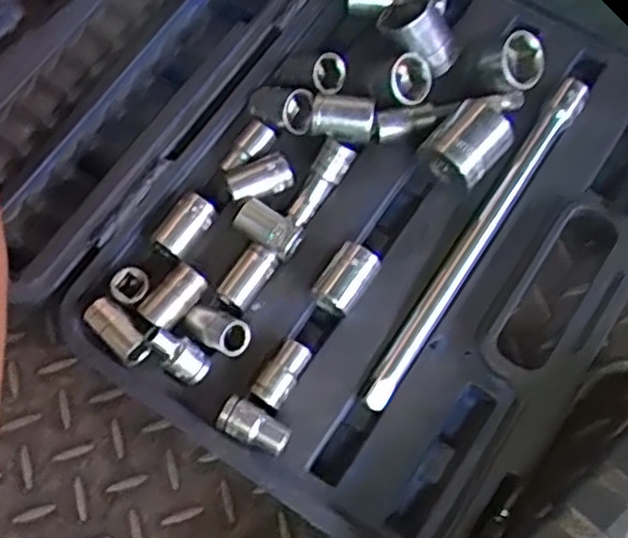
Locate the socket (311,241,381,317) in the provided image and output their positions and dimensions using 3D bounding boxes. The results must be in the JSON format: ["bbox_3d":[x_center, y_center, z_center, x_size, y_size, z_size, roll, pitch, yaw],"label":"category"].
[{"bbox_3d":[0.019,0.006,0.448,0.027,0.020,0.039,32,71,12],"label":"socket"}]

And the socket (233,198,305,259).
[{"bbox_3d":[-0.028,-0.025,0.456,0.041,0.019,0.021,33,71,13],"label":"socket"}]

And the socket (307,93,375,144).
[{"bbox_3d":[0.017,-0.093,0.471,0.038,0.020,0.021,17,68,7],"label":"socket"}]

